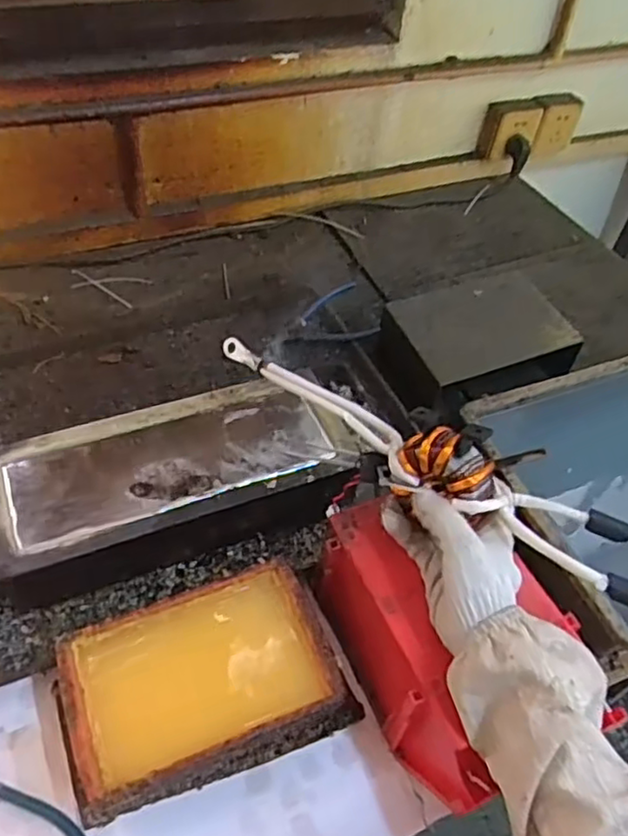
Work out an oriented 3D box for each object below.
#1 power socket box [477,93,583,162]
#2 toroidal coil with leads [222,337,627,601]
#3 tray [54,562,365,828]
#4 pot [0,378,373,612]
[{"bbox_3d":[0.377,-0.500,1.152,0.178,0.085,0.061,-15,52,-18],"label":"power socket box"},{"bbox_3d":[0.132,0.039,0.515,0.517,0.051,0.074,29,52,25],"label":"toroidal coil with leads"},{"bbox_3d":[-0.086,0.216,0.551,0.224,0.067,0.137,-15,52,-18],"label":"tray"},{"bbox_3d":[-0.134,0.067,0.660,0.335,0.093,0.148,-15,52,-18],"label":"pot"}]

